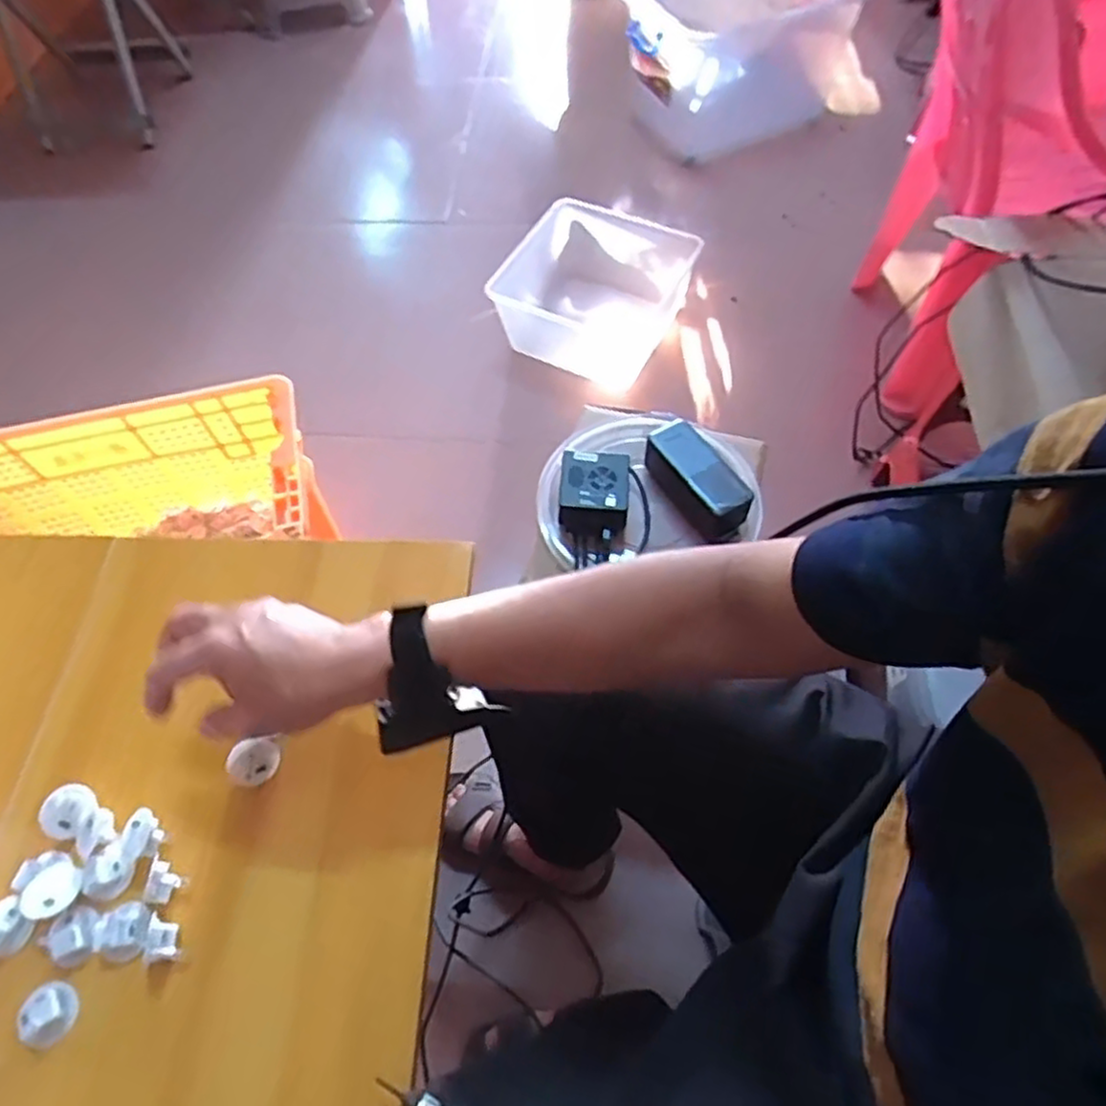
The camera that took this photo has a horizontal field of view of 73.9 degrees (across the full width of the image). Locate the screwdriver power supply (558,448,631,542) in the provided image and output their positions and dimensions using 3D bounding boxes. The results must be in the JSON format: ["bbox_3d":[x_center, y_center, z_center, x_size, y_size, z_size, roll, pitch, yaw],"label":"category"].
[{"bbox_3d":[0.044,-0.064,0.813,0.079,0.059,0.086,4,60,5],"label":"screwdriver power supply"}]

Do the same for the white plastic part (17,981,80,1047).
[{"bbox_3d":[-0.304,0.278,0.443,0.031,0.011,0.032,-3,59,1],"label":"white plastic part"}]

